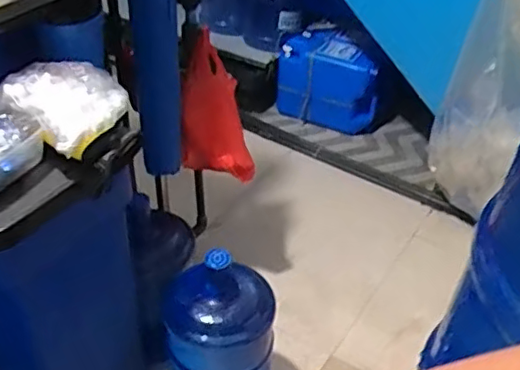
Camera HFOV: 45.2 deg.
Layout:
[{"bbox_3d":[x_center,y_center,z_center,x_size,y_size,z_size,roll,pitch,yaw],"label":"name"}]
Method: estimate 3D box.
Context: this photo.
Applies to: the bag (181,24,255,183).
[{"bbox_3d":[-0.116,-0.180,1.615,0.196,0.357,0.141,-7,39,-10],"label":"bag"}]

